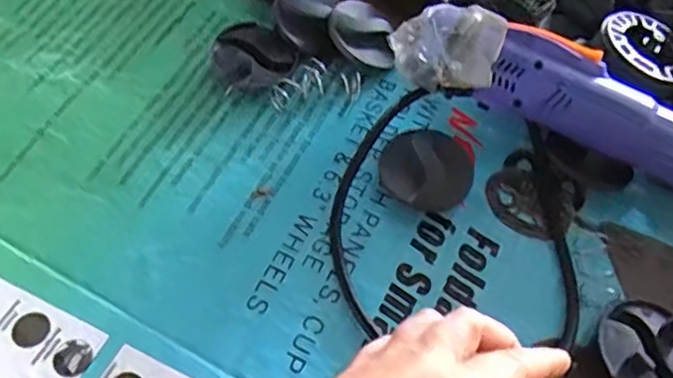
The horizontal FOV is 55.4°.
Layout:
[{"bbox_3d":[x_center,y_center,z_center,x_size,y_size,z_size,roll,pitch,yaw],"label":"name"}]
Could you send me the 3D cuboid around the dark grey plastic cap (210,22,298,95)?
[{"bbox_3d":[-0.058,-0.089,0.441,0.050,0.018,0.054,2,59,-3],"label":"dark grey plastic cap"}]

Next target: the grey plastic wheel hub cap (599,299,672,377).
[{"bbox_3d":[0.166,0.088,0.342,0.050,0.022,0.055,2,59,-3],"label":"grey plastic wheel hub cap"}]

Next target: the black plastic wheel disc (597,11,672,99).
[{"bbox_3d":[0.200,-0.090,0.416,0.061,0.016,0.063,1,61,-3],"label":"black plastic wheel disc"}]

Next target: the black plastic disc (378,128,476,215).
[{"bbox_3d":[0.053,-0.009,0.389,0.052,0.030,0.048,2,59,-3],"label":"black plastic disc"}]

